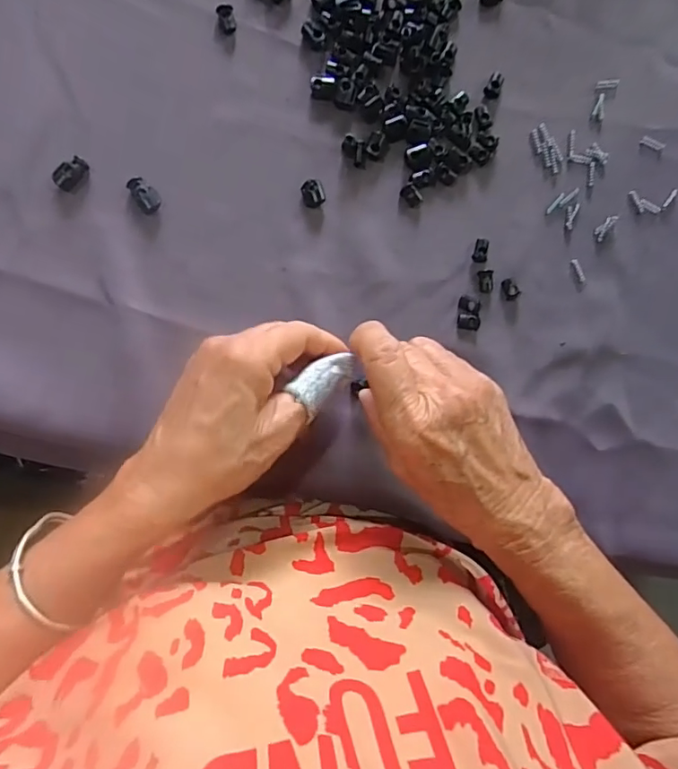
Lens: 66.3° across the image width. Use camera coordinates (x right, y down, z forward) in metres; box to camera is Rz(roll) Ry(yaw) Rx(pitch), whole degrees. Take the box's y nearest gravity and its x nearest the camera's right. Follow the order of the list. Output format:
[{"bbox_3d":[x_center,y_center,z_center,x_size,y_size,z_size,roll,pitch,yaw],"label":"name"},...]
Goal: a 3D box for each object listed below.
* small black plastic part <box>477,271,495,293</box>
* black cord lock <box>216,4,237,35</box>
[{"bbox_3d":[0.096,-0.067,0.336,0.010,0.004,0.014,-1,94,-7],"label":"small black plastic part"},{"bbox_3d":[-0.066,-0.218,0.308,0.010,0.006,0.017,-13,96,-6],"label":"black cord lock"}]

